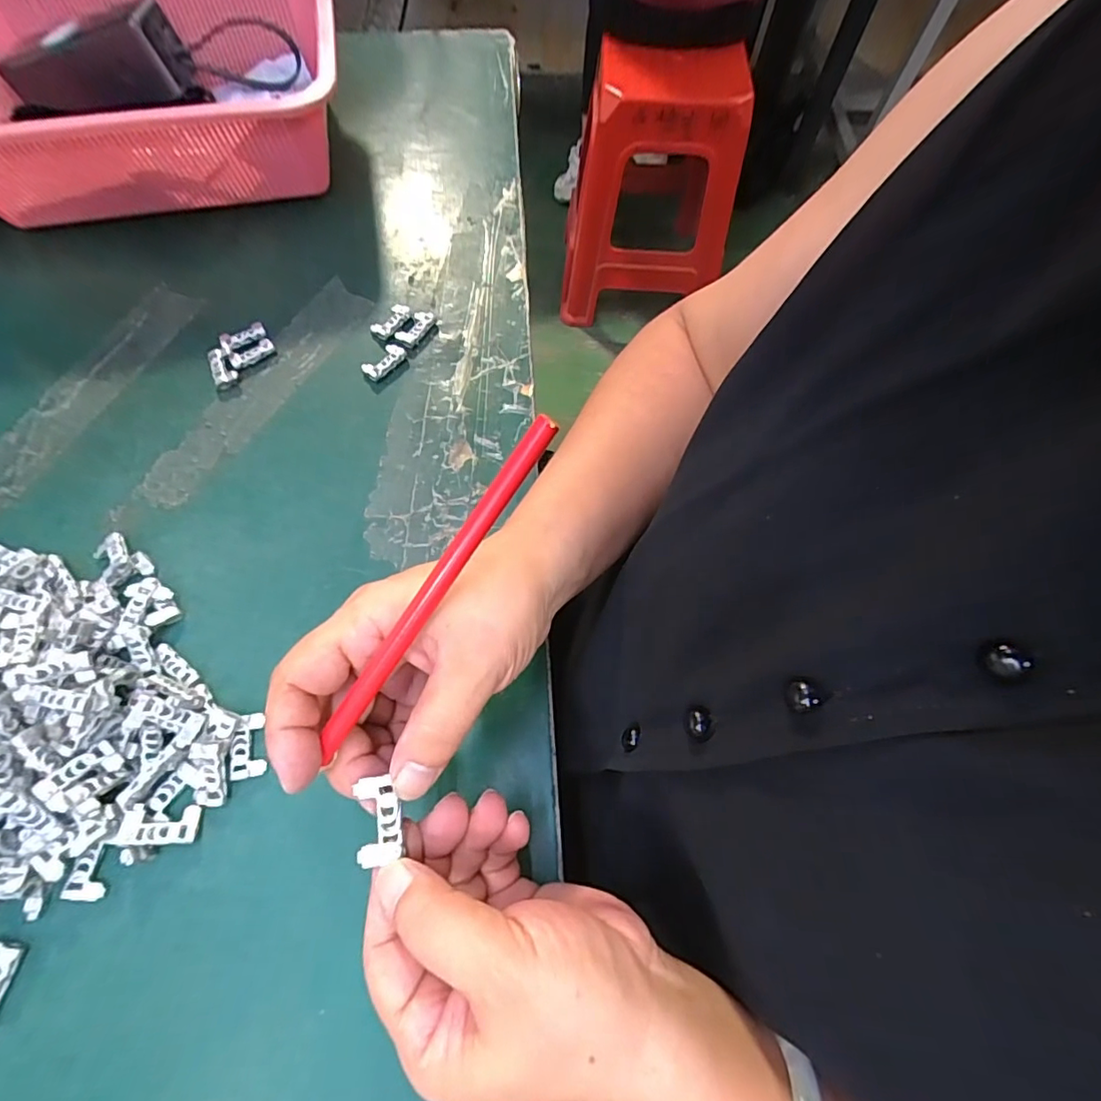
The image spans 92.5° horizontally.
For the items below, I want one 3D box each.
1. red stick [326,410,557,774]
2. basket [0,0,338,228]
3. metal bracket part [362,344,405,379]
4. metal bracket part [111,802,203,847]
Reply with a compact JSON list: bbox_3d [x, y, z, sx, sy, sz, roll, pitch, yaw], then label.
[{"bbox_3d":[-0.042,0.013,0.190,0.009,0.007,0.142,37,96,14],"label":"red stick"},{"bbox_3d":[-0.303,-0.352,0.410,0.285,0.091,0.212,-9,67,-5],"label":"basket"},{"bbox_3d":[-0.115,-0.131,0.363,0.017,0.006,0.031,38,71,14],"label":"metal bracket part"},{"bbox_3d":[-0.181,0.127,0.245,0.031,0.005,0.016,8,65,-17],"label":"metal bracket part"}]

